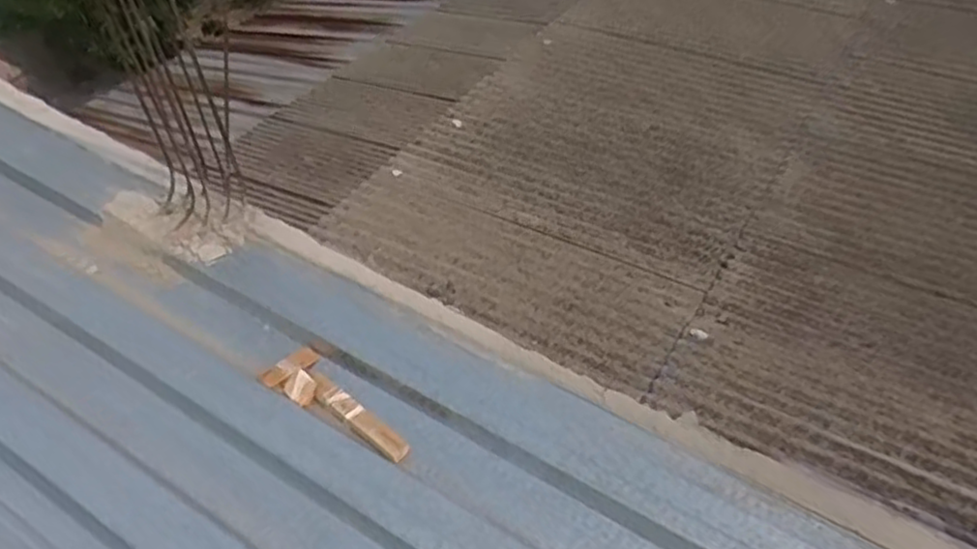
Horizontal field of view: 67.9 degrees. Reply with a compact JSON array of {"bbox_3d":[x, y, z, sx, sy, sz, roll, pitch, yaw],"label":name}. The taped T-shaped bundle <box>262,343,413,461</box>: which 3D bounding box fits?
[{"bbox_3d":[-0.388,0.334,1.845,0.450,0.031,0.138,34,58,27],"label":"taped T-shaped bundle"}]

